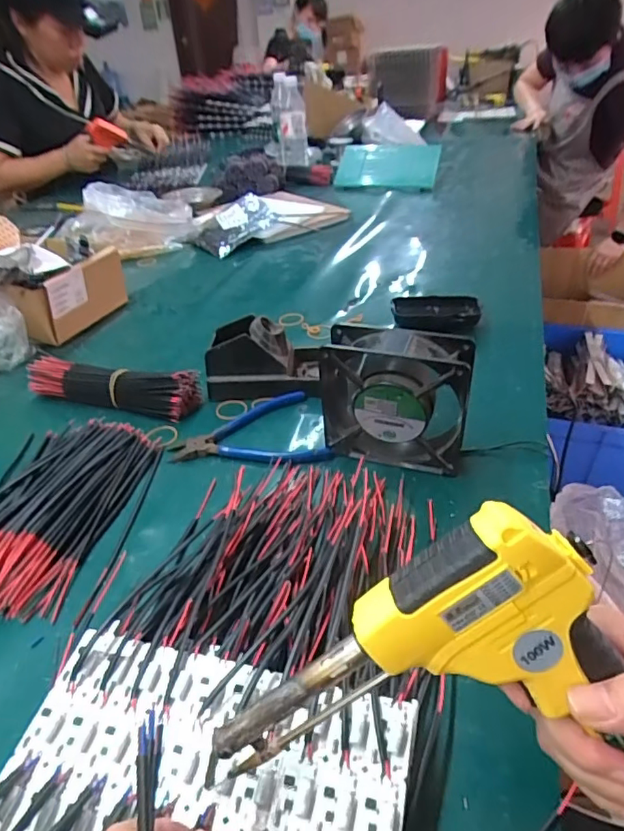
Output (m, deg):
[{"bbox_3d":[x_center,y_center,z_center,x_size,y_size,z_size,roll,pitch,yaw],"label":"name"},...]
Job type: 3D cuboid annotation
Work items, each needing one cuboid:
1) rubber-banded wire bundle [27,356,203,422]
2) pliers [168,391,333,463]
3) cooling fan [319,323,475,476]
[{"bbox_3d":[-0.220,-0.033,0.572,0.197,0.042,0.044,7,37,16],"label":"rubber-banded wire bundle"},{"bbox_3d":[-0.063,0.018,0.513,0.144,0.010,0.104,-9,36,-6],"label":"pliers"},{"bbox_3d":[0.070,-0.012,0.446,0.120,0.119,0.045,10,38,20],"label":"cooling fan"}]

